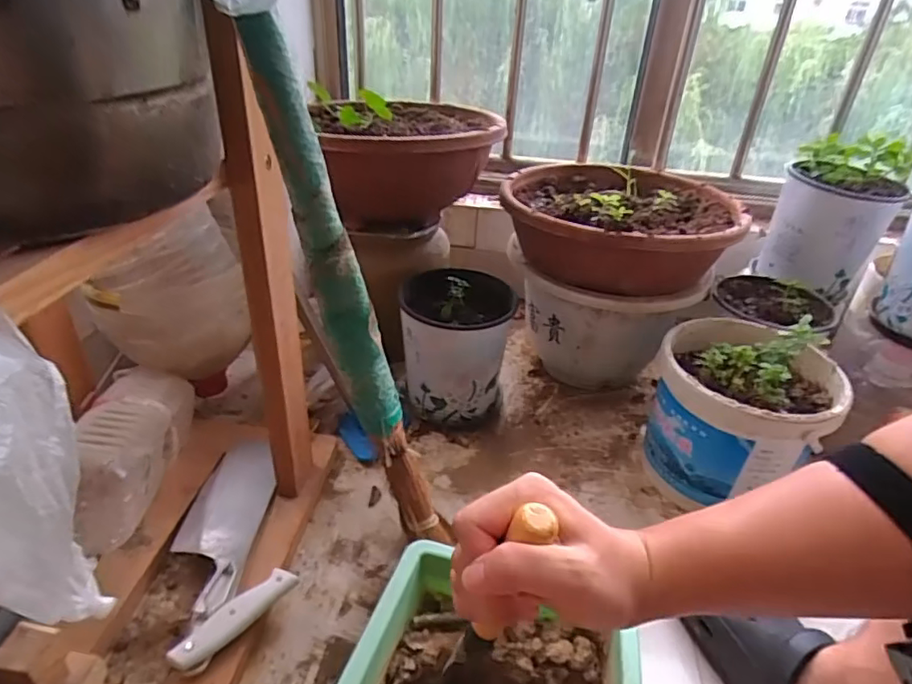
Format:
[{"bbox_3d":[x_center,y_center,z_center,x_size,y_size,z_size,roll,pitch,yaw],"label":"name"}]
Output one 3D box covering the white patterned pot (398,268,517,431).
[{"bbox_3d":[-0.003,0.011,0.802,0.137,0.186,0.132,3,33,-2],"label":"white patterned pot"}]

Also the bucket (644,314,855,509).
[{"bbox_3d":[0.343,0.089,0.712,0.185,0.211,0.193,23,38,27],"label":"bucket"}]

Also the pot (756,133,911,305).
[{"bbox_3d":[0.539,-0.183,0.837,0.144,0.192,0.169,30,41,34],"label":"pot"}]

